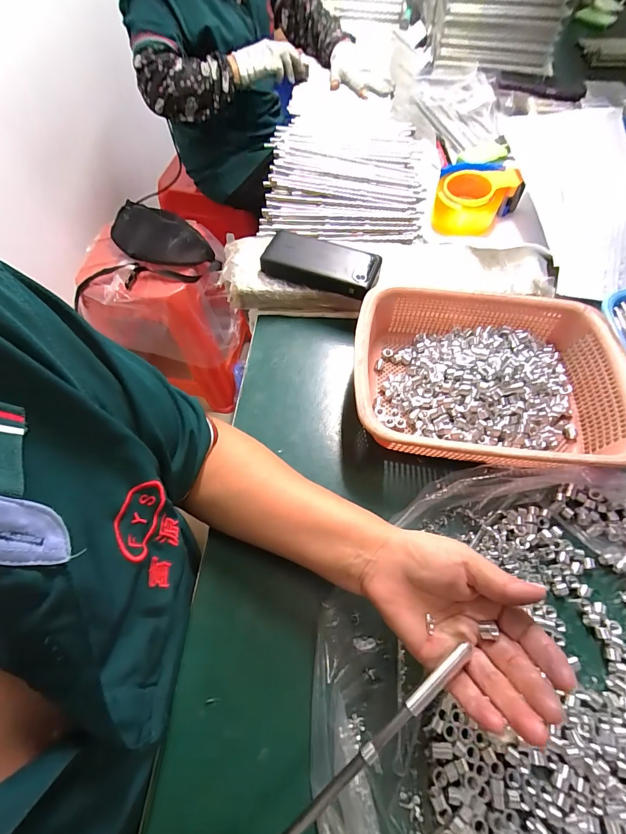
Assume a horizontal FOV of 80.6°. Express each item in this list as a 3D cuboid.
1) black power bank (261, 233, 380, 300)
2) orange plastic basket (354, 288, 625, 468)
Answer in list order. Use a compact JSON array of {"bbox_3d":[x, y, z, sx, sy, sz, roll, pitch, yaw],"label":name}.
[{"bbox_3d":[0.011,-0.208,0.497,0.150,0.028,0.074,23,64,11],"label":"black power bank"},{"bbox_3d":[0.194,-0.043,0.425,0.290,0.064,0.211,4,62,2],"label":"orange plastic basket"}]

